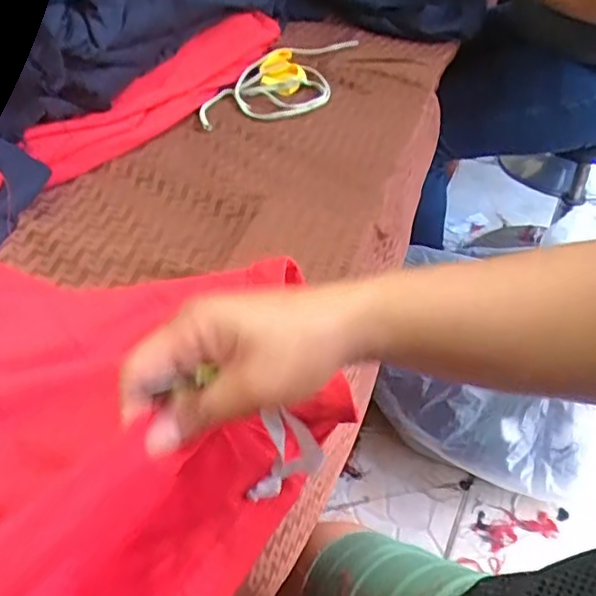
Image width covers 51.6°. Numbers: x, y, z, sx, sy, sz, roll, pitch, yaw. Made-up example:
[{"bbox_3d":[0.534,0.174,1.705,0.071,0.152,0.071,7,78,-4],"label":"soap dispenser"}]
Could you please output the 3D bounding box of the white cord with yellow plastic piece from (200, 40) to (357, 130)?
[{"bbox_3d":[-0.009,-0.273,0.751,0.116,0.014,0.279,16,47,17],"label":"white cord with yellow plastic piece"}]

